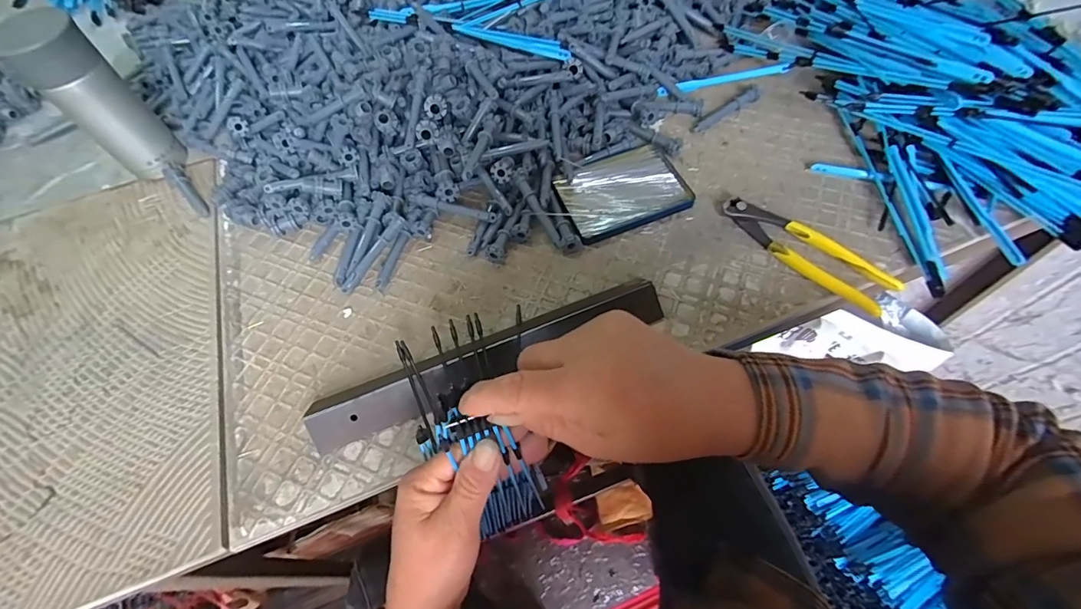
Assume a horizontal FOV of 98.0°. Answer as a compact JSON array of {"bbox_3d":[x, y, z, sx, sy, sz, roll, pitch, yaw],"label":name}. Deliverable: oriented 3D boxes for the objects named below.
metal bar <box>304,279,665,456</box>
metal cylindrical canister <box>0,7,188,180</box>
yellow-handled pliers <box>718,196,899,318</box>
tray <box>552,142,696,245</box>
[{"bbox_3d":[-0.043,0.050,0.411,0.315,0.030,0.043,-19,61,-6],"label":"metal bar"},{"bbox_3d":[-0.474,-0.218,0.509,0.061,0.162,0.070,37,69,22],"label":"metal cylindrical canister"},{"bbox_3d":[0.251,-0.053,0.446,0.047,0.025,0.163,-35,64,-14],"label":"yellow-handled pliers"},{"bbox_3d":[0.087,-0.123,0.508,0.131,0.012,0.097,-19,61,-6],"label":"tray"}]

